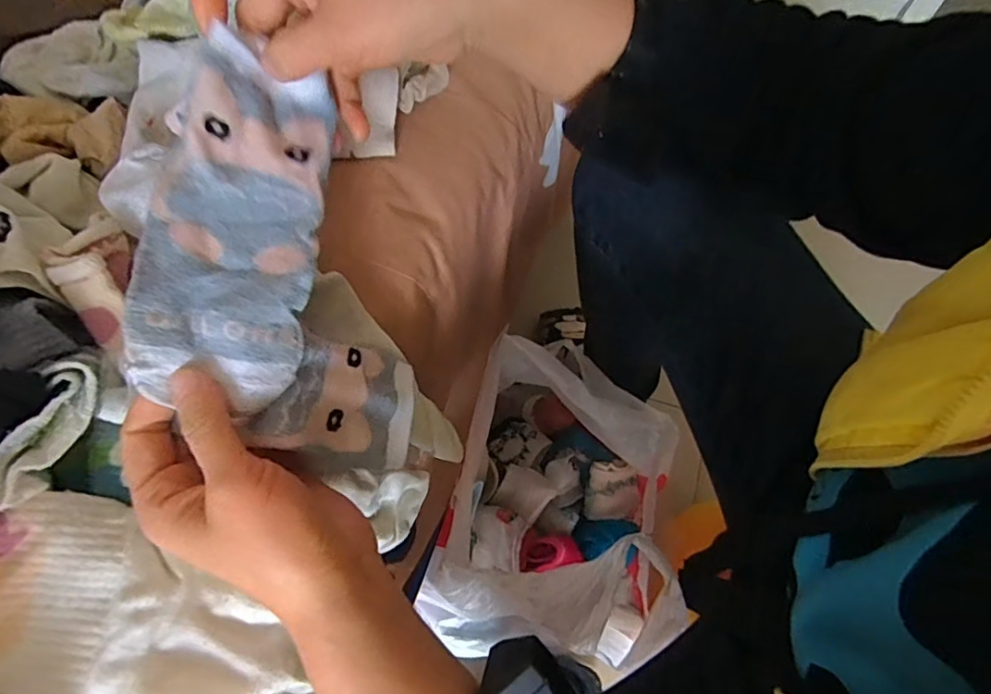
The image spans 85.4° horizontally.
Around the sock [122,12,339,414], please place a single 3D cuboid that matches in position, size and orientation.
[{"bbox_3d":[-0.123,-0.059,0.257,0.072,0.015,0.170,9,78,-23],"label":"sock"}]

